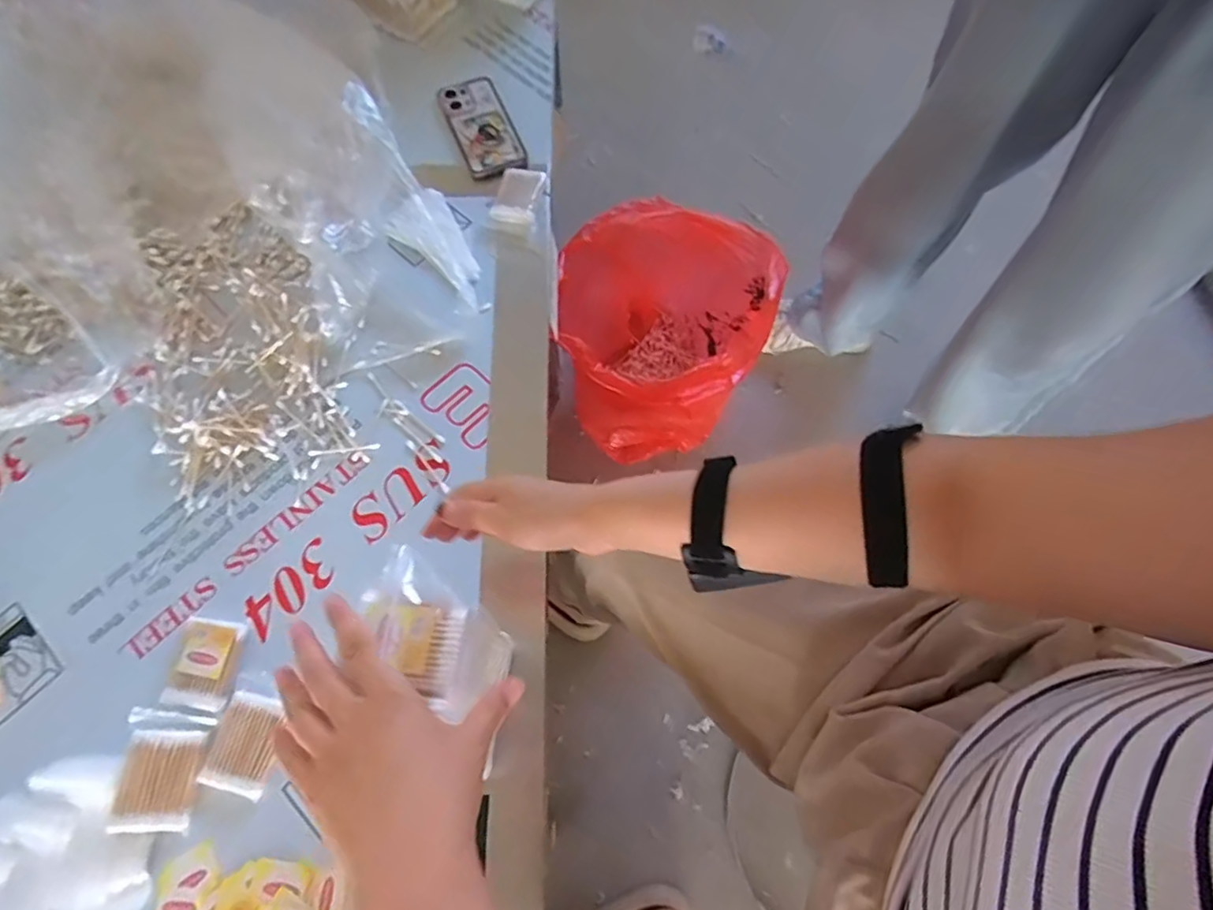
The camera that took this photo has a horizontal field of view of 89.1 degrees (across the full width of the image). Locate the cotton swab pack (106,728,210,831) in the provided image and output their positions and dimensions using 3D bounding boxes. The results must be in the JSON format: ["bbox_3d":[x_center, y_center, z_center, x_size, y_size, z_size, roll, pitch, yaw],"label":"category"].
[{"bbox_3d":[-0.372,0.269,0.511,0.054,0.007,0.076,8,70,-19],"label":"cotton swab pack"}]

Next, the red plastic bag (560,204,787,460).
[{"bbox_3d":[0.072,-0.184,1.046,0.355,0.313,0.335,14,69,6],"label":"red plastic bag"}]

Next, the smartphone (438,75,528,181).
[{"bbox_3d":[-0.163,-0.434,0.803,0.077,0.015,0.177,-21,71,-9],"label":"smartphone"}]

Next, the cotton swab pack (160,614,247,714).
[{"bbox_3d":[-0.360,0.188,0.555,0.054,0.019,0.076,7,69,1],"label":"cotton swab pack"}]

